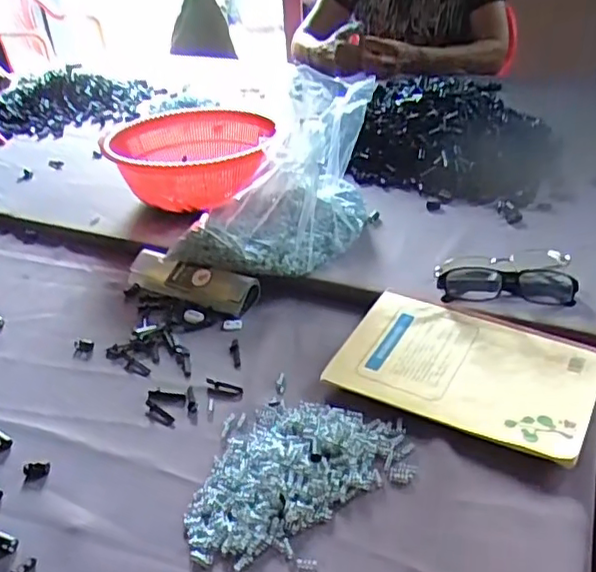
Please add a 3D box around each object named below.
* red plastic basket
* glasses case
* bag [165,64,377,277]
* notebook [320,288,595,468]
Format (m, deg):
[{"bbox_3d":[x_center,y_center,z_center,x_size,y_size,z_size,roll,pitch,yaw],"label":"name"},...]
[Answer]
[{"bbox_3d":[-0.141,-0.161,0.842,0.209,0.100,0.217,-3,32,4],"label":"red plastic basket"},{"bbox_3d":[-0.121,-0.008,0.682,0.164,0.030,0.044,16,38,29],"label":"glasses case"},{"bbox_3d":[-0.027,-0.106,0.681,0.199,0.174,0.139,-1,32,6],"label":"bag"},{"bbox_3d":[0.145,0.064,0.535,0.199,0.012,0.145,16,39,27],"label":"notebook"}]

